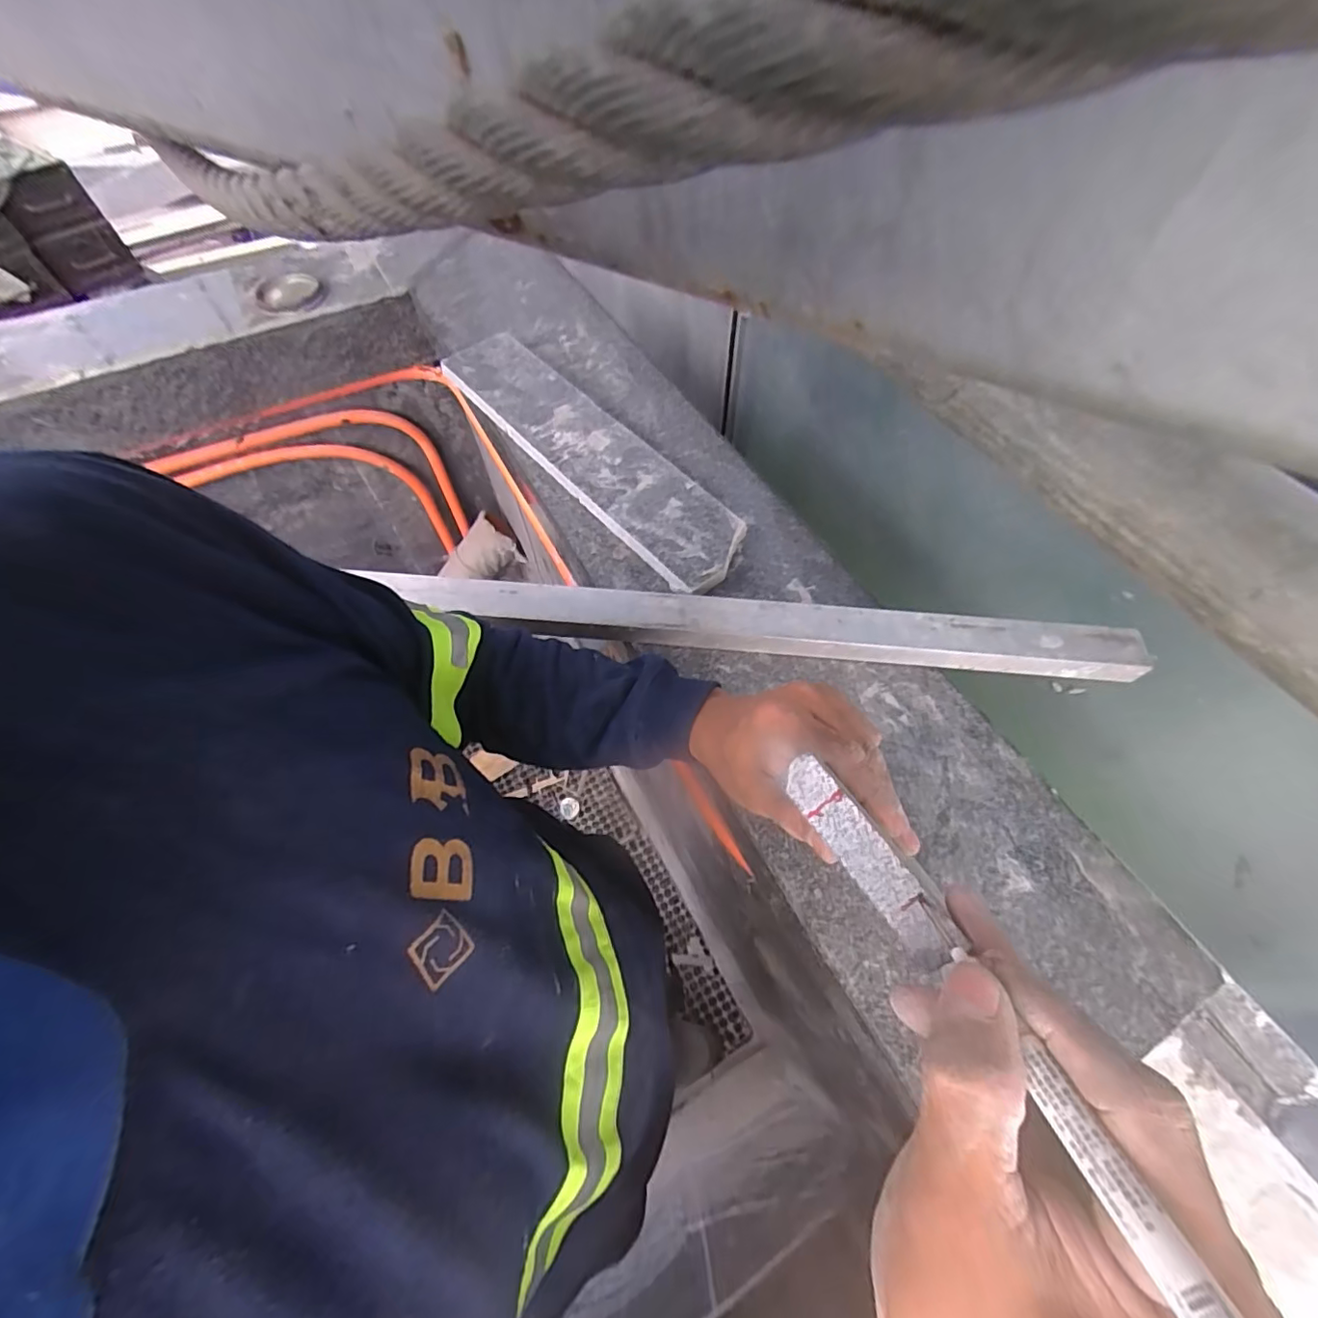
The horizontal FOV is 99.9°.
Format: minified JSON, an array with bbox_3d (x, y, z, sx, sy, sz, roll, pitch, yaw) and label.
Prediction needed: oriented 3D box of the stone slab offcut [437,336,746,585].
[{"bbox_3d":[-0.079,-0.228,0.593,0.098,0.024,0.449,-37,66,-19],"label":"stone slab offcut"}]

